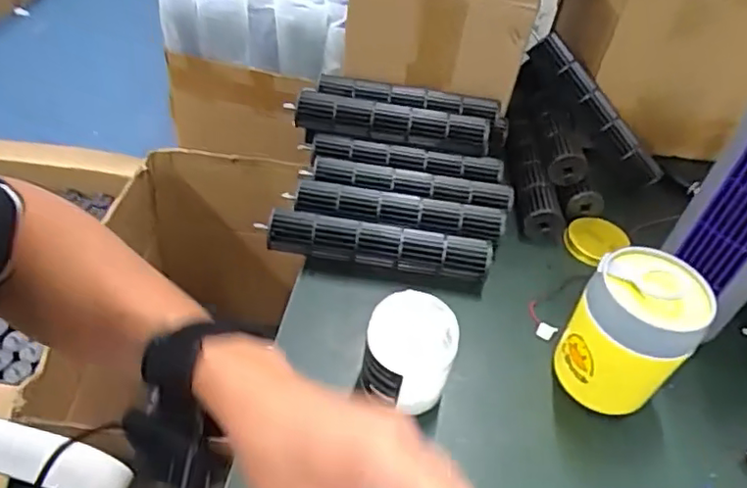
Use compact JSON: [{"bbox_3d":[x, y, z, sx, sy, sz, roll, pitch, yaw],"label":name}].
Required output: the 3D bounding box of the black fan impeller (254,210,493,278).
[{"bbox_3d":[0.002,0.004,0.622,0.237,0.044,0.036,8,45,0],"label":"black fan impeller"}]

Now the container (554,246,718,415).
[{"bbox_3d":[0.213,0.081,0.510,0.091,0.135,0.078,26,48,17],"label":"container"}]

